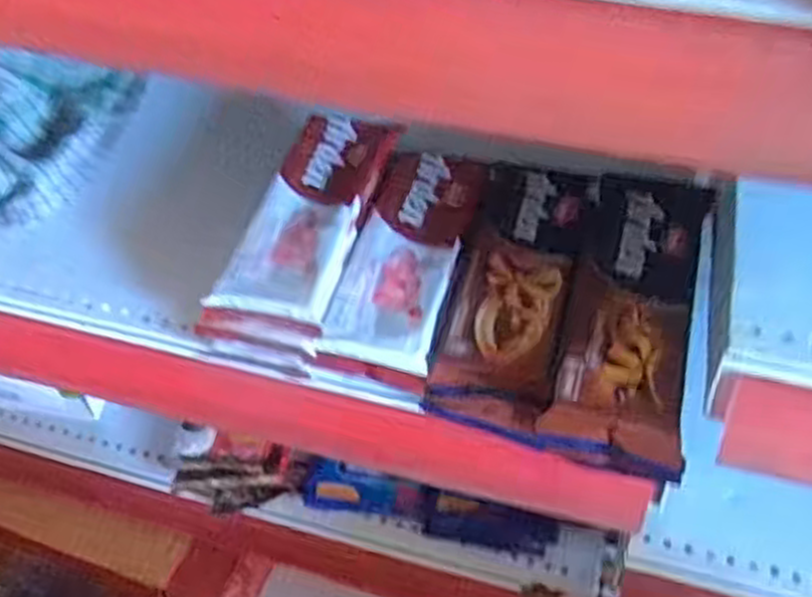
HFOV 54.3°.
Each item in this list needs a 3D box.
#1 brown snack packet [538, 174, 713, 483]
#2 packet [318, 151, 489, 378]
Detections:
[{"bbox_3d":[0.118,0.001,0.409,0.061,0.022,0.177,14,52,12],"label":"brown snack packet"},{"bbox_3d":[0.003,-0.030,0.452,0.059,0.010,0.161,11,52,10],"label":"packet"}]

